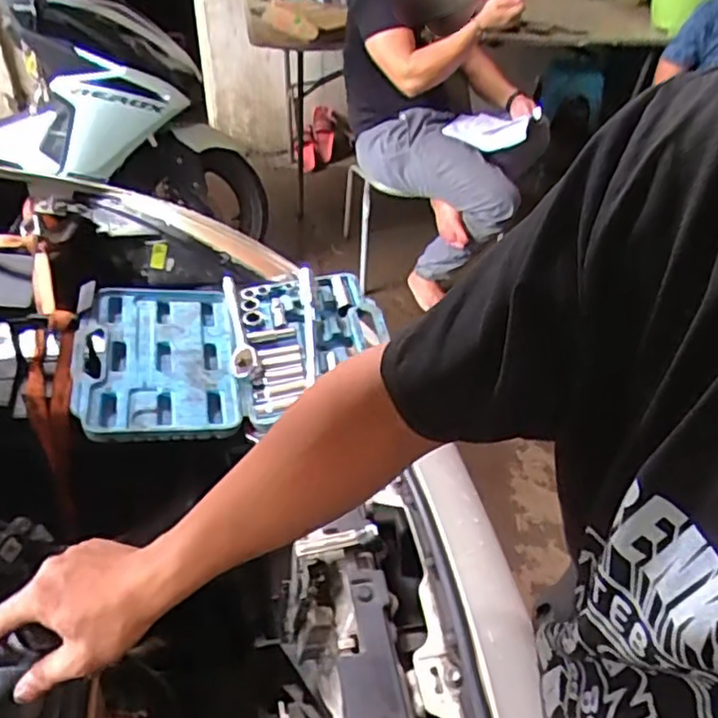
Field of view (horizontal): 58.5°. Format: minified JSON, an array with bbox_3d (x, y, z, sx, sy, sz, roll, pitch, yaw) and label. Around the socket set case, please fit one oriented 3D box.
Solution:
[{"bbox_3d":[-0.157,-0.016,0.837,0.388,0.060,0.249,-8,41,-12],"label":"socket set case"}]

